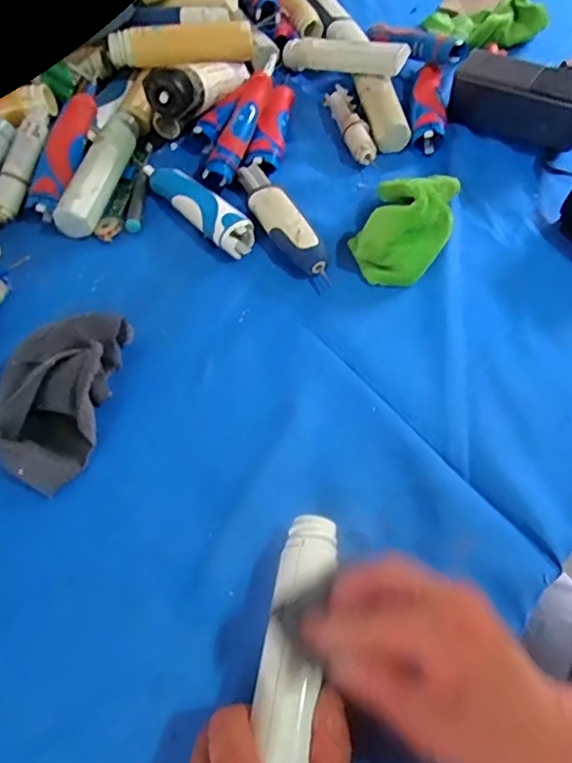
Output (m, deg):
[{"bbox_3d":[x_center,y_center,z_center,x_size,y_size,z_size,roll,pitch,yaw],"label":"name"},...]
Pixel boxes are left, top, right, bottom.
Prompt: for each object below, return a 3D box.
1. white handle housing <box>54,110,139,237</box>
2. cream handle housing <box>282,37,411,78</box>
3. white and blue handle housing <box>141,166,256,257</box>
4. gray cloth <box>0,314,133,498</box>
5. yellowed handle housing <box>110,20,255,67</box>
[{"bbox_3d":[-0.170,-0.197,0.518,0.035,0.035,0.144,10,61,7],"label":"white handle housing"},{"bbox_3d":[0.058,-0.336,0.570,0.139,0.028,0.021,21,62,28],"label":"cream handle housing"},{"bbox_3d":[-0.081,-0.159,0.496,0.032,0.024,0.134,-40,67,-19],"label":"white and blue handle housing"},{"bbox_3d":[-0.166,0.008,0.395,0.073,0.036,0.130,9,61,6],"label":"gray cloth"},{"bbox_3d":[-0.104,-0.340,0.553,0.143,0.027,0.026,-8,60,-3],"label":"yellowed handle housing"}]

